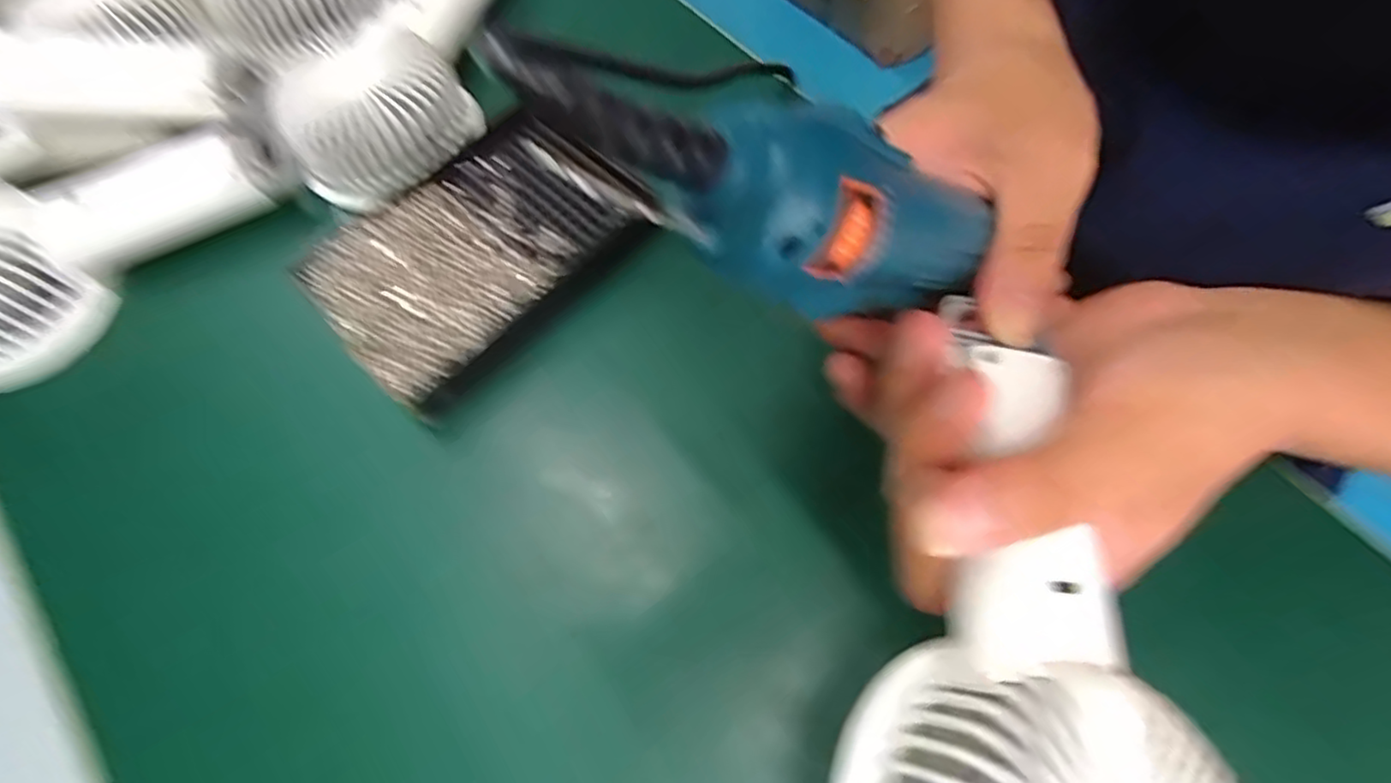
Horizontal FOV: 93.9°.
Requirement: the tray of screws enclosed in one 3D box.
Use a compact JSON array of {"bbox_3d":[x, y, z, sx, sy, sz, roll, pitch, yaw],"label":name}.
[{"bbox_3d":[-0.093,-0.066,0.285,0.138,0.021,0.093,-41,71,-14],"label":"tray of screws"}]

